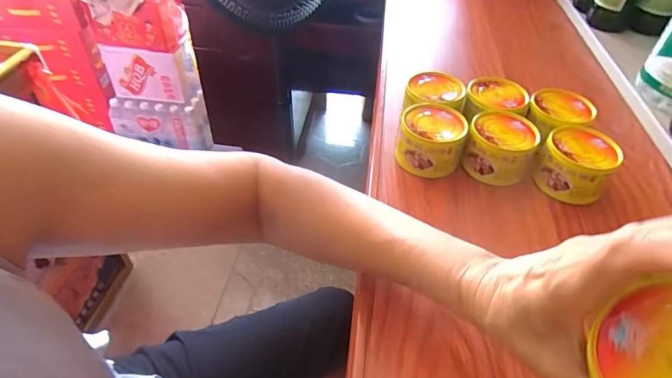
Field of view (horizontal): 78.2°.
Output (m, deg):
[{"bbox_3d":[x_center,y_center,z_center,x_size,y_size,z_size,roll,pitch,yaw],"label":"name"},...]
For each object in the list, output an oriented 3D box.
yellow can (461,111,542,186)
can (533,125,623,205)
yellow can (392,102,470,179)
[{"bbox_3d":[0.181,-0.047,0.461,0.069,0.050,0.075,2,44,-2],"label":"yellow can"},{"bbox_3d":[0.256,-0.027,0.444,0.069,0.046,0.081,35,52,28],"label":"can"},{"bbox_3d":[0.106,-0.056,0.464,0.069,0.052,0.074,2,44,-2],"label":"yellow can"}]

